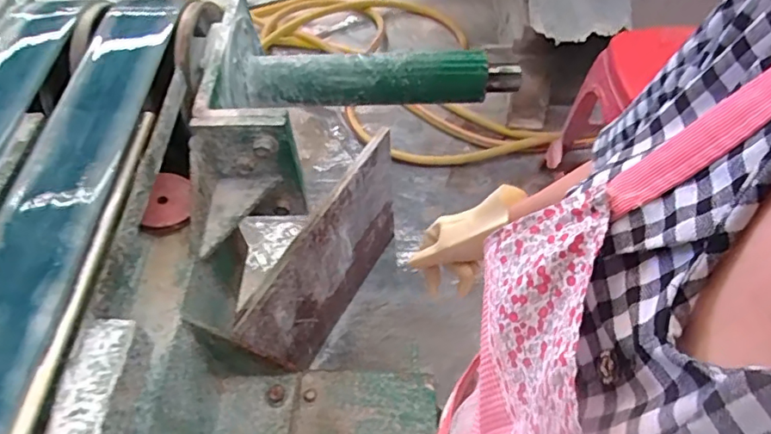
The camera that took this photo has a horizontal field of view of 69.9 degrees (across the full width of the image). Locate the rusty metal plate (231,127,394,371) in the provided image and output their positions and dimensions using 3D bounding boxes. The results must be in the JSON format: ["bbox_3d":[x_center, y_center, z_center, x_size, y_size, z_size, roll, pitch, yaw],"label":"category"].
[{"bbox_3d":[-0.116,0.116,1.221,0.027,0.421,0.499,23,57,18],"label":"rusty metal plate"}]

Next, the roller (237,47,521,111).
[{"bbox_3d":[-0.006,-0.230,0.943,0.471,0.076,0.069,-2,53,1],"label":"roller"}]

